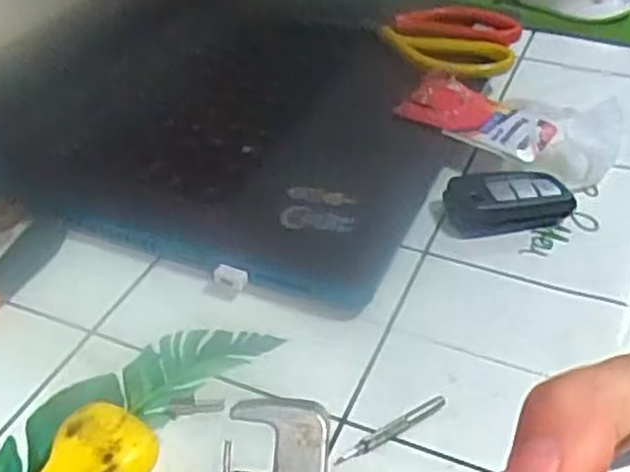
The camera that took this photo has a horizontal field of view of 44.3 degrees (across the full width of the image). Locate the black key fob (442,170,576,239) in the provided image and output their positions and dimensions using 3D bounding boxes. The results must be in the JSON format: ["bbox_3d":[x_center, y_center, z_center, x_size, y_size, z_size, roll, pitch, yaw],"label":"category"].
[{"bbox_3d":[0.101,-0.018,0.406,0.061,0.022,0.033,-6,40,-9],"label":"black key fob"}]

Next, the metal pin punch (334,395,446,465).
[{"bbox_3d":[0.030,0.075,0.302,0.051,0.004,0.005,-22,45,-26],"label":"metal pin punch"}]

